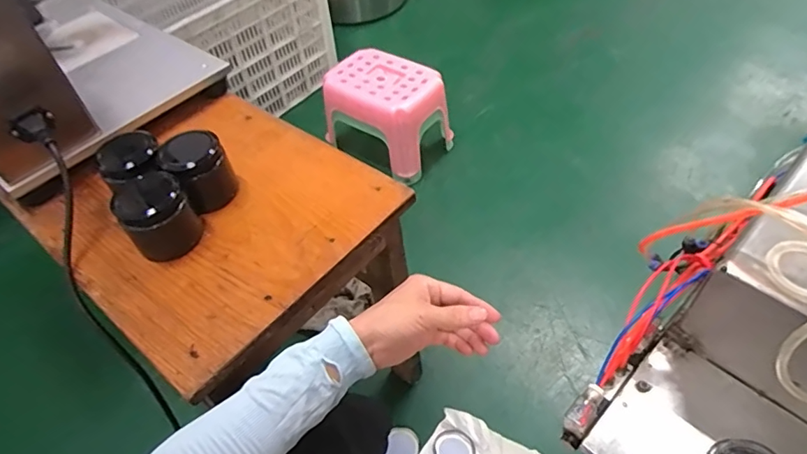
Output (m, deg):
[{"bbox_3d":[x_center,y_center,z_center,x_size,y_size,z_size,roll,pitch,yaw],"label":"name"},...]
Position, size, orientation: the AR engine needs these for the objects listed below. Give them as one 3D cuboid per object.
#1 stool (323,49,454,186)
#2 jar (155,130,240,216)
[{"bbox_3d":[-0.045,-0.279,1.262,0.273,0.193,0.196,28,57,27],"label":"stool"},{"bbox_3d":[-0.221,-0.059,0.559,0.065,0.071,0.069,-3,49,3],"label":"jar"}]

